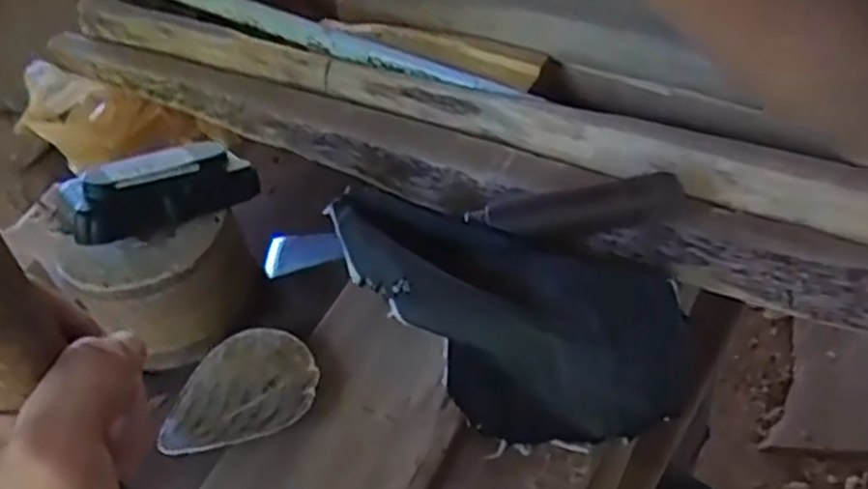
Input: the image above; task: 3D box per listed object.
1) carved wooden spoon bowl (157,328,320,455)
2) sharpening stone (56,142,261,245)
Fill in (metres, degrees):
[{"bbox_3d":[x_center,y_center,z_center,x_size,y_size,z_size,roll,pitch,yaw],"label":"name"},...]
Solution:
[{"bbox_3d":[-0.108,0.081,0.431,0.086,0.015,0.074,-20,38,8],"label":"carved wooden spoon bowl"},{"bbox_3d":[-0.159,-0.032,0.444,0.106,0.040,0.039,-30,48,-22],"label":"sharpening stone"}]

